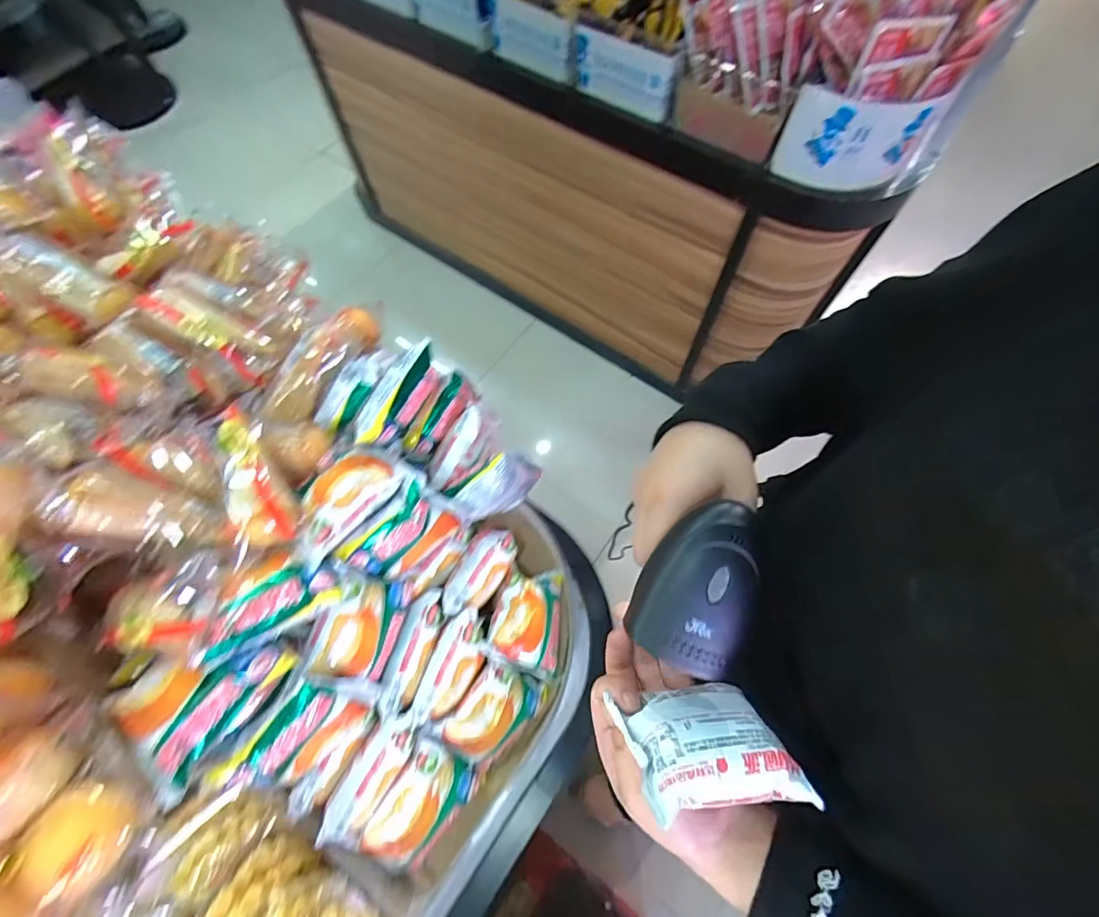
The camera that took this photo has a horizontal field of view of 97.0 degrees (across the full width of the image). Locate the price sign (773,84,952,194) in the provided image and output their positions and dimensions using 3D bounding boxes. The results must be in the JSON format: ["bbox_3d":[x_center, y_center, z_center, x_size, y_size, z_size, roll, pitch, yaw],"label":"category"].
[{"bbox_3d":[0.454,-0.478,0.734,0.195,0.126,0.040,2,66,2],"label":"price sign"}]

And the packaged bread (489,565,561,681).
[{"bbox_3d":[-0.020,0.143,0.437,0.058,0.044,0.092,4,66,3],"label":"packaged bread"}]

